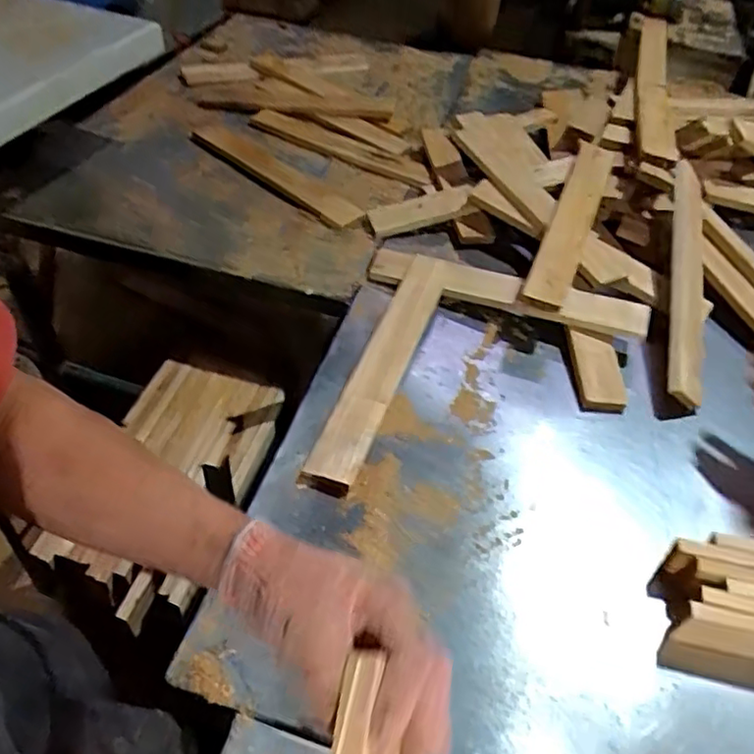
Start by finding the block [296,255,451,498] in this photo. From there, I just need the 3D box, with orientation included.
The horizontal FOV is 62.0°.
[{"bbox_3d":[0.009,-0.025,0.967,0.080,0.041,0.488,17,47,10],"label":"block"}]

